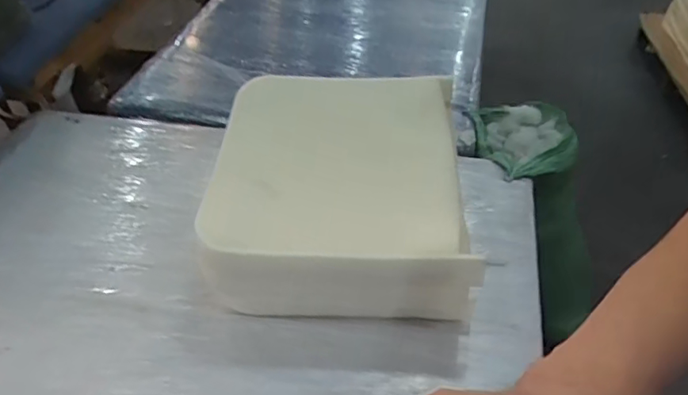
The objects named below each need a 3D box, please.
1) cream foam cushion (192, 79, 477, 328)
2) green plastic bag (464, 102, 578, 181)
[{"bbox_3d":[0.022,-0.021,0.986,0.416,0.220,0.501,3,43,5],"label":"cream foam cushion"},{"bbox_3d":[0.414,-0.132,1.224,0.221,0.099,0.233,0,43,2],"label":"green plastic bag"}]

